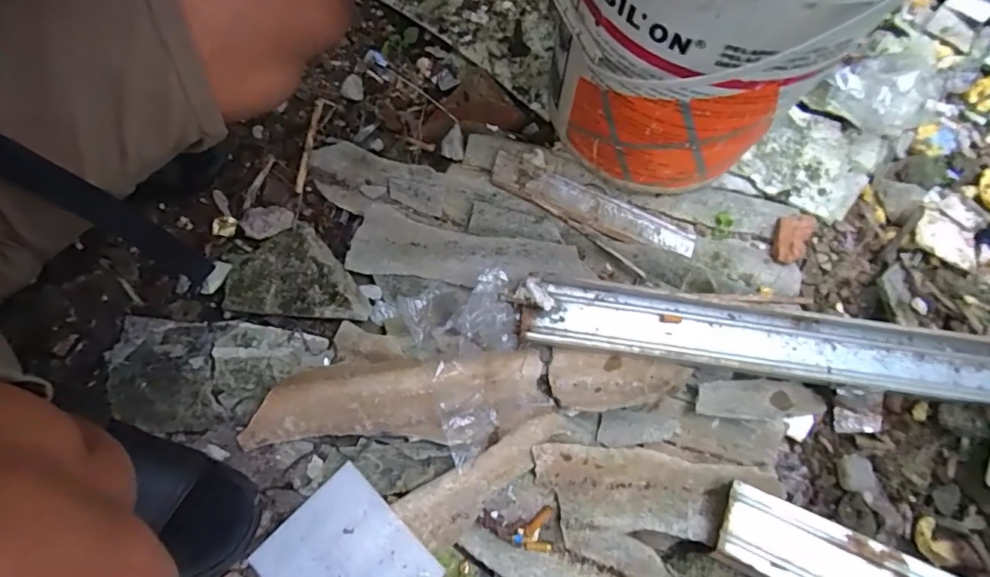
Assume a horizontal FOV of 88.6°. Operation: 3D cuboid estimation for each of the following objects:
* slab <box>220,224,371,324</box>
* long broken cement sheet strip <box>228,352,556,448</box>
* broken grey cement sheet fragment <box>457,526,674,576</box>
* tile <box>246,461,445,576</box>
[{"bbox_3d":[-0.219,-0.020,0.554,0.159,0.020,0.103,4,73,-5],"label":"slab"},{"bbox_3d":[-0.097,0.114,0.522,0.303,0.030,0.088,-1,71,-5],"label":"long broken cement sheet strip"},{"bbox_3d":[0.094,0.284,0.515,0.249,0.033,0.072,15,73,-2],"label":"broken grey cement sheet fragment"},{"bbox_3d":[-0.138,0.258,0.471,0.120,0.005,0.138,-42,80,-17],"label":"tile"}]

